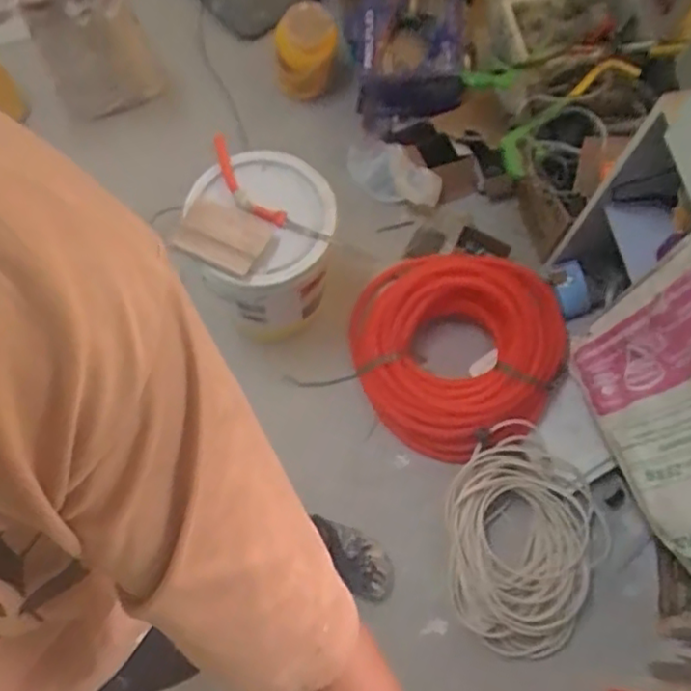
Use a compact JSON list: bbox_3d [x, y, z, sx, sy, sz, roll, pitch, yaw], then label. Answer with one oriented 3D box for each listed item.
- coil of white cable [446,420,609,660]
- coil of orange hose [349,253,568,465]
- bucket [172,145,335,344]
[{"bbox_3d":[0.369,0.418,1.417,0.342,0.077,0.413,33,75,10],"label":"coil of white cable"},{"bbox_3d":[0.257,0.015,1.544,0.480,0.183,0.472,2,72,0],"label":"coil of orange hose"},{"bbox_3d":[-0.187,-0.197,1.478,0.312,0.376,0.327,0,72,0],"label":"bucket"}]

